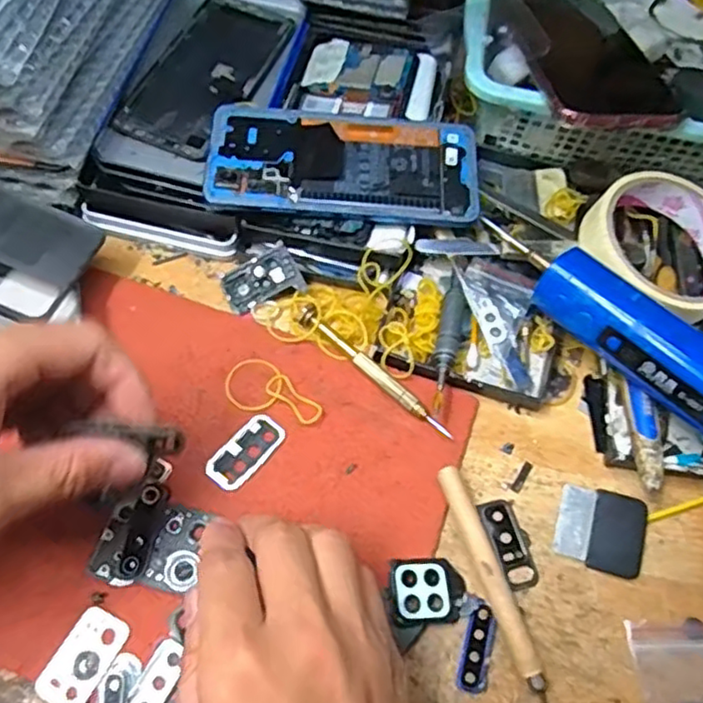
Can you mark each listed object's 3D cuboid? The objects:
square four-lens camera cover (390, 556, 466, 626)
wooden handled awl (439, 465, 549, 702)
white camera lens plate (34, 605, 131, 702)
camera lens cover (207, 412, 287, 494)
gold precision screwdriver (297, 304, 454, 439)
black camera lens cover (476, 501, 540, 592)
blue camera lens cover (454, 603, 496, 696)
[{"bbox_3d":[0.036,0.112,0.308,0.035,0.004,0.029,0,63,-17],"label":"square four-lens camera cover"},{"bbox_3d":[0.069,0.113,0.306,0.012,0.014,0.123,-16,64,-11],"label":"wooden handled awl"},{"bbox_3d":[-0.117,0.135,0.287,0.023,0.006,0.040,28,65,12],"label":"white camera lens plate"},{"bbox_3d":[-0.054,0.051,0.335,0.021,0.004,0.043,38,67,16],"label":"camera lens cover"},{"bbox_3d":[0.010,0.011,0.357,0.011,0.008,0.109,-41,71,-21],"label":"gold precision screwdriver"},{"bbox_3d":[0.079,0.094,0.323,0.019,0.004,0.043,-17,64,-11],"label":"black camera lens cover"},{"bbox_3d":[0.058,0.136,0.300,0.013,0.004,0.037,15,63,5],"label":"blue camera lens cover"}]

